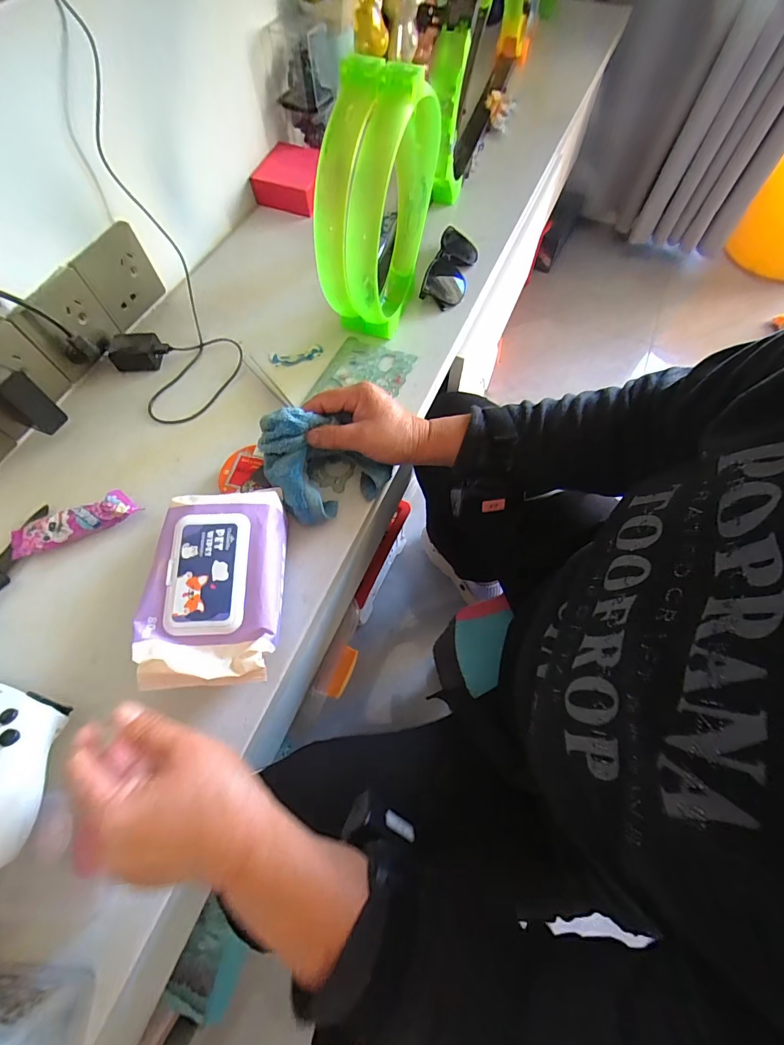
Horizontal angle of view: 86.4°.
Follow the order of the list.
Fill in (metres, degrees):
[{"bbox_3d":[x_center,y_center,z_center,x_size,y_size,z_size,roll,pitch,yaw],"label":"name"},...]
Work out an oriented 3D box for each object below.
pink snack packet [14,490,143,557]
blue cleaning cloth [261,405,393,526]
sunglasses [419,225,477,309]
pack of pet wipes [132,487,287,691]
[{"bbox_3d":[-0.300,0.000,0.394,0.110,0.020,0.032,-23,66,-11],"label":"pink snack packet"},{"bbox_3d":[-0.067,-0.060,0.390,0.096,0.071,0.094,-32,68,-14],"label":"blue cleaning cloth"},{"bbox_3d":[0.077,-0.333,0.549,0.050,0.035,0.136,17,65,8],"label":"sunglasses"},{"bbox_3d":[-0.144,0.050,0.349,0.105,0.056,0.162,-3,64,-1],"label":"pack of pet wipes"}]

